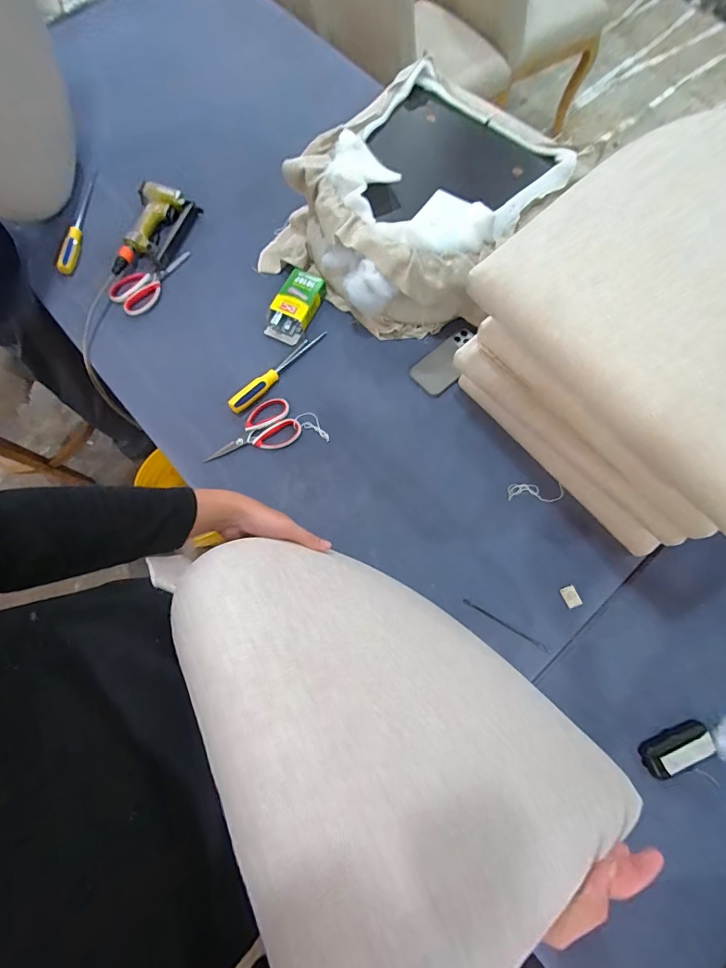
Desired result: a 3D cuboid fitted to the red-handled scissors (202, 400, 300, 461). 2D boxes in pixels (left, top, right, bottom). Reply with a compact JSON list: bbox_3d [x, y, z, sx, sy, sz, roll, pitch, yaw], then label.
[{"bbox_3d":[-0.216,-0.094,0.764,0.181,0.018,0.096,-25,76,-6],"label":"red-handled scissors"}]

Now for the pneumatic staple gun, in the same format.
[{"bbox_3d":[-0.437,-0.540,0.862,0.131,0.039,0.223,10,75,3],"label":"pneumatic staple gun"}]

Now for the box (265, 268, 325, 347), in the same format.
[{"bbox_3d":[-0.140,-0.369,0.825,0.082,0.033,0.155,28,77,8],"label":"box"}]

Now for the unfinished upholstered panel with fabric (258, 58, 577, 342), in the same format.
[{"bbox_3d":[0.099,-0.571,0.808,0.462,0.159,0.493,34,78,9],"label":"unfinished upholstered panel with fabric"}]

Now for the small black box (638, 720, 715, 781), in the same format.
[{"bbox_3d":[0.476,0.403,0.602,0.110,0.020,0.048,-23,76,-5],"label":"small black box"}]

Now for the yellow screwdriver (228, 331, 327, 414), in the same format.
[{"bbox_3d":[-0.167,-0.228,0.784,0.028,0.021,0.241,41,79,11],"label":"yellow screwdriver"}]

